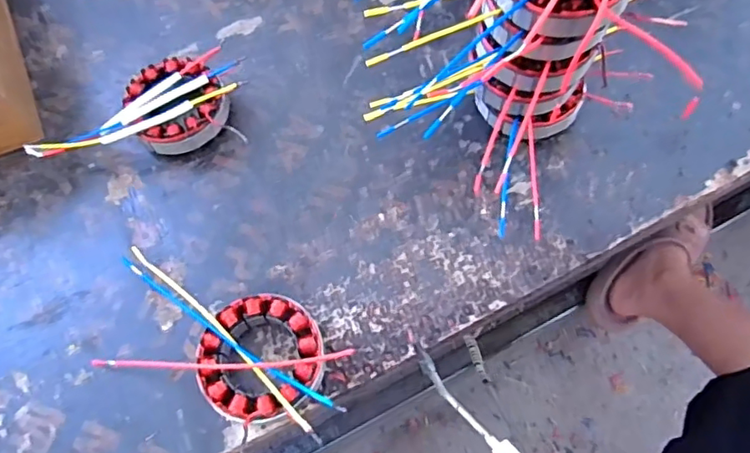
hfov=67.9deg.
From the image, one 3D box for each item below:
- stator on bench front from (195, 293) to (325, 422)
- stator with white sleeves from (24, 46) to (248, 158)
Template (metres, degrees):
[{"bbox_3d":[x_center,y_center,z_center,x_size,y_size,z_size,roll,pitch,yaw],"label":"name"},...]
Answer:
[{"bbox_3d":[-0.080,0.093,0.397,0.086,0.042,0.084,-11,67,-1],"label":"stator on bench front"},{"bbox_3d":[-0.207,-0.103,0.490,0.175,0.033,0.091,-10,67,0],"label":"stator with white sleeves"}]

